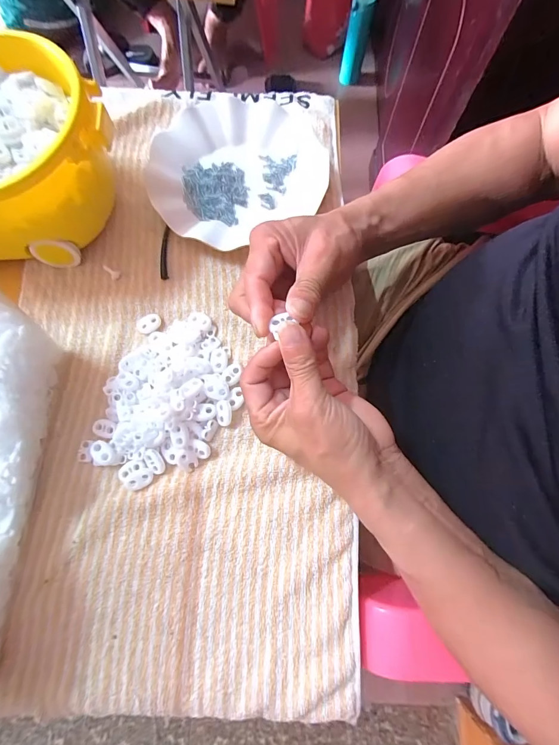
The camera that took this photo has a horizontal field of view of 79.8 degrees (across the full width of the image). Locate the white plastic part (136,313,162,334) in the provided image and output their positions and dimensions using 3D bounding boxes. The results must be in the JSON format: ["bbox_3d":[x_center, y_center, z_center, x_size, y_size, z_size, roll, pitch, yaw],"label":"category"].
[{"bbox_3d":[-0.123,-0.046,0.314,0.023,0.004,0.017,-32,77,-8],"label":"white plastic part"}]

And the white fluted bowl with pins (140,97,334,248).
[{"bbox_3d":[-0.045,-0.226,0.356,0.188,0.024,0.175,0,75,0],"label":"white fluted bowl with pins"}]

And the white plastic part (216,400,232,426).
[{"bbox_3d":[-0.048,0.036,0.293,0.013,0.009,0.021,-3,75,-1],"label":"white plastic part"}]

